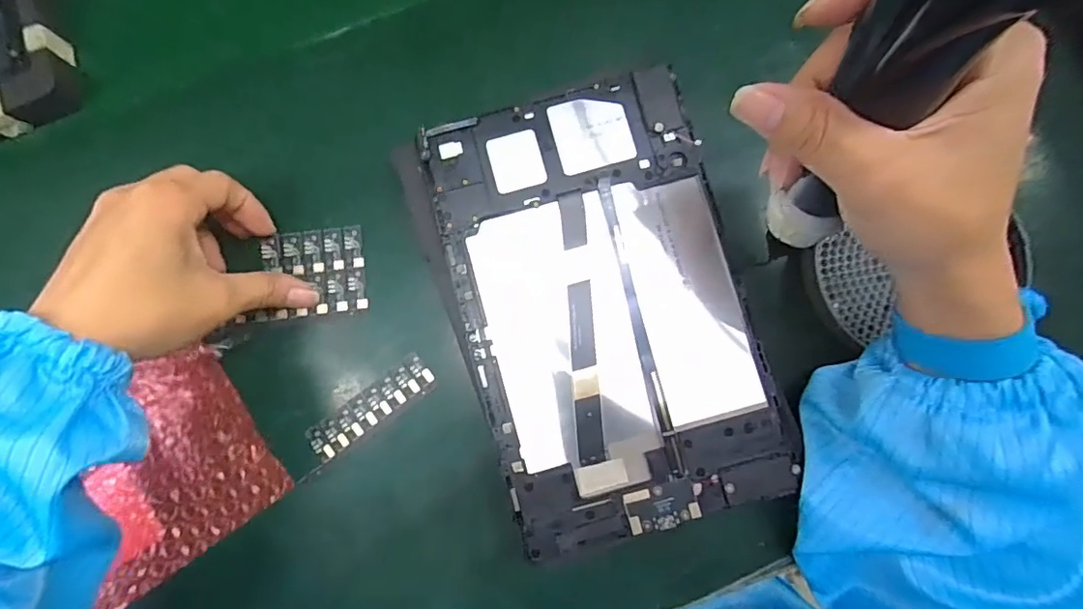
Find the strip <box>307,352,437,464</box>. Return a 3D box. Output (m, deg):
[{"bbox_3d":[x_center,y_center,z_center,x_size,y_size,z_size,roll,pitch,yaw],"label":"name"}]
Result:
[{"bbox_3d":[-0.099,0.060,0.309,0.079,0.005,0.022,-37,82,3],"label":"strip"}]

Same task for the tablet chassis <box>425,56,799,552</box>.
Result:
[{"bbox_3d":[0.034,0.000,0.290,0.145,0.010,0.234,-16,84,0],"label":"tablet chassis"}]

